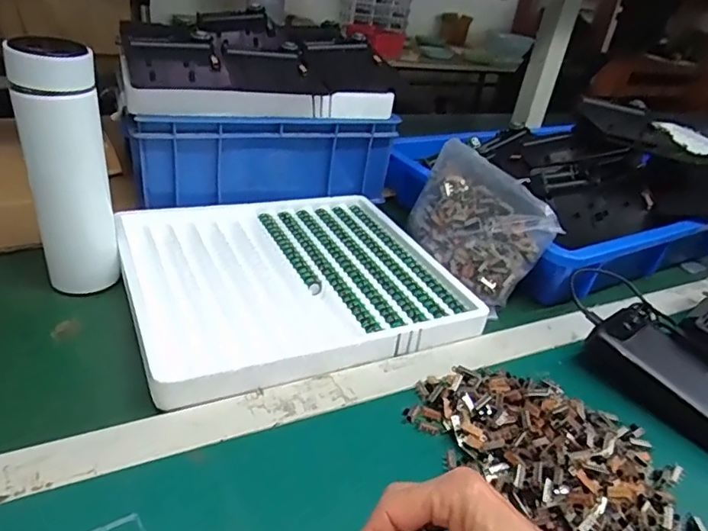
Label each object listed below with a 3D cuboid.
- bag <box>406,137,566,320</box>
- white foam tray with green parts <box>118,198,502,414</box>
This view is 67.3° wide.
[{"bbox_3d":[0.133,-0.055,0.601,0.043,0.121,0.185,31,15,-48],"label":"bag"},{"bbox_3d":[-0.065,0.008,0.558,0.313,0.029,0.287,-8,34,-26],"label":"white foam tray with green parts"}]

